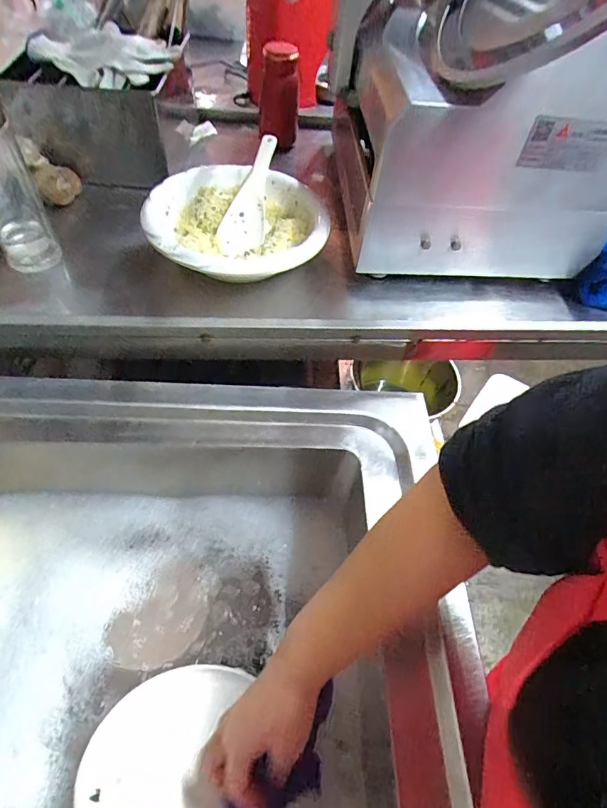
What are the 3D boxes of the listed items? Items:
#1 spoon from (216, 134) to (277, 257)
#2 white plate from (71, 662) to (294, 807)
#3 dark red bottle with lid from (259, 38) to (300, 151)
[{"bbox_3d":[-0.075,-0.295,0.666,0.058,0.018,0.202,14,76,5],"label":"spoon"},{"bbox_3d":[-0.121,0.334,0.440,0.181,0.030,0.181,6,23,-3],"label":"white plate"},{"bbox_3d":[-0.042,-0.524,0.797,0.067,0.142,0.073,3,53,-3],"label":"dark red bottle with lid"}]

